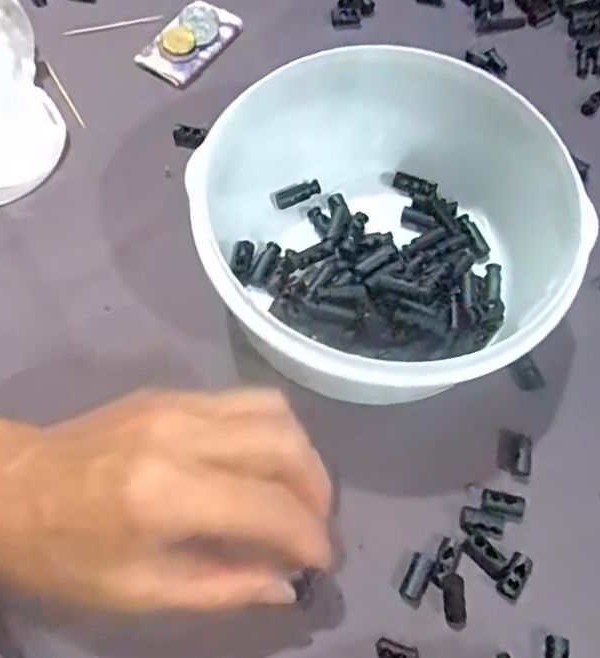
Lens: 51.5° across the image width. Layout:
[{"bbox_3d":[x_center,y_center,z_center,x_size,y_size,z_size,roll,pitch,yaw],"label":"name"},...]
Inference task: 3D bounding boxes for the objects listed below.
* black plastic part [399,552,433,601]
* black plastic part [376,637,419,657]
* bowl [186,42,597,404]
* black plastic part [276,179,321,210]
[{"bbox_3d":[0.050,0.106,0.266,0.010,0.007,0.019,28,70,9],"label":"black plastic part"},{"bbox_3d":[0.040,0.134,0.256,0.017,0.005,0.009,16,68,5],"label":"black plastic part"},{"bbox_3d":[0.044,-0.045,0.291,0.173,0.074,0.154,-18,70,-9],"label":"bowl"},{"bbox_3d":[0.000,-0.074,0.337,0.026,0.005,0.008,-23,70,-11],"label":"black plastic part"}]

